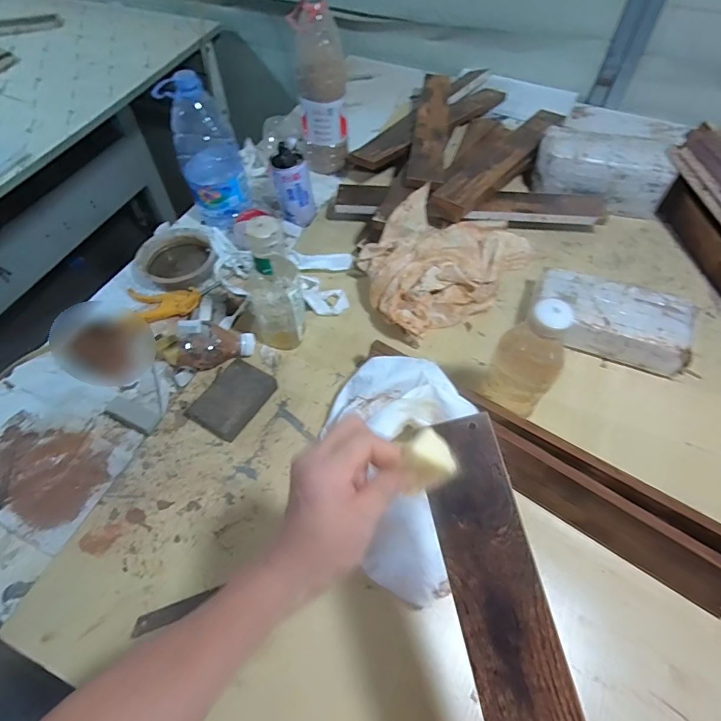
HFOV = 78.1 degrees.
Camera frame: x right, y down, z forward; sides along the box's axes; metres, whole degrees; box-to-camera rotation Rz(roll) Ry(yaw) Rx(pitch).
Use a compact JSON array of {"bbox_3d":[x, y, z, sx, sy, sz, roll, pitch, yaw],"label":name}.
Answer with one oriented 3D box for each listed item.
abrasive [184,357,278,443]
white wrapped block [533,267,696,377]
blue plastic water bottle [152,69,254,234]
[{"bbox_3d":[-0.173,0.050,0.597,0.074,0.031,0.100,28,61,18],"label":"abrasive"},{"bbox_3d":[0.360,-0.057,0.649,0.206,0.066,0.103,20,59,13],"label":"white wrapped block"},{"bbox_3d":[-0.254,-0.342,0.745,0.094,0.226,0.076,-32,62,-19],"label":"blue plastic water bottle"}]

